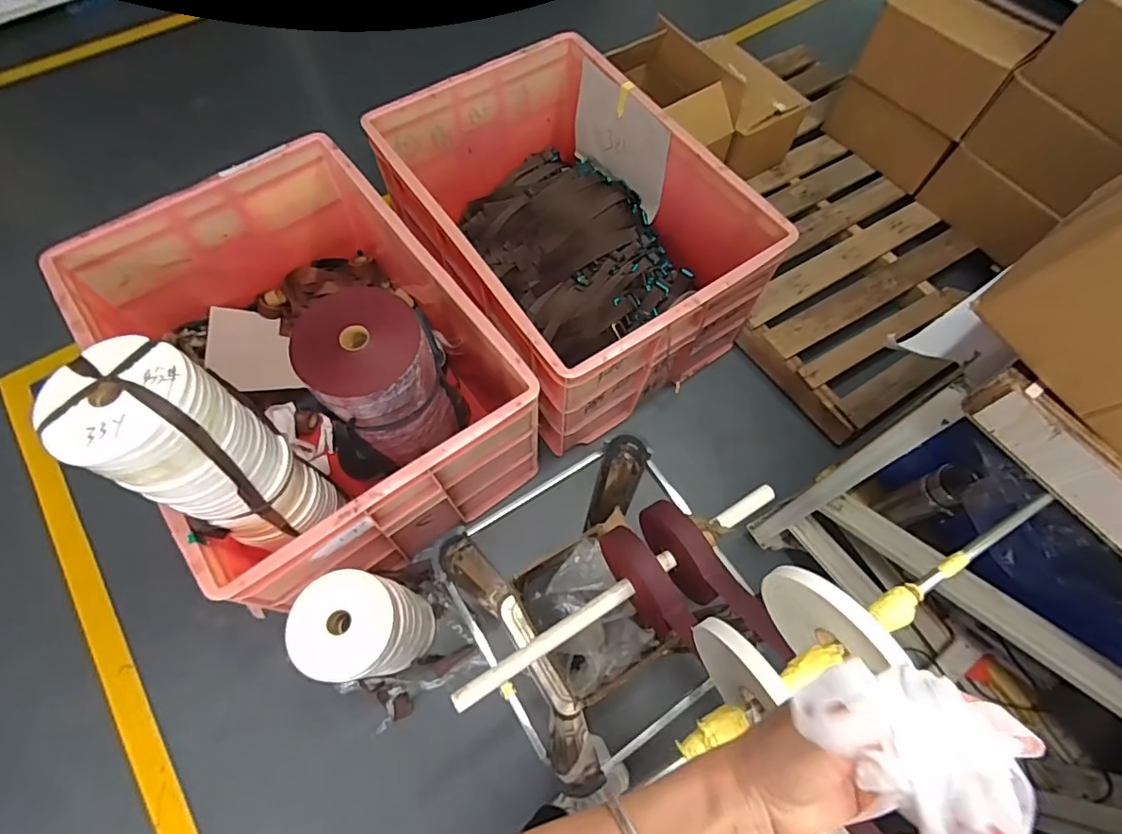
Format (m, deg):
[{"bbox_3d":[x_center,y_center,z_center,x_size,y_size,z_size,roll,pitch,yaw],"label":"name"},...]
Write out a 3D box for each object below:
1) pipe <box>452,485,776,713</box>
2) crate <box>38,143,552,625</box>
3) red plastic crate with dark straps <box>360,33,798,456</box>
[{"bbox_3d":[0.093,0.240,0.753,0.532,0.021,0.026,-29,69,-14],"label":"pipe"},{"bbox_3d":[-0.527,-0.161,1.066,0.597,0.683,0.842,-34,70,-16],"label":"crate"},{"bbox_3d":[0.012,-0.448,1.364,0.606,0.415,0.835,-33,70,-15],"label":"red plastic crate with dark straps"}]

